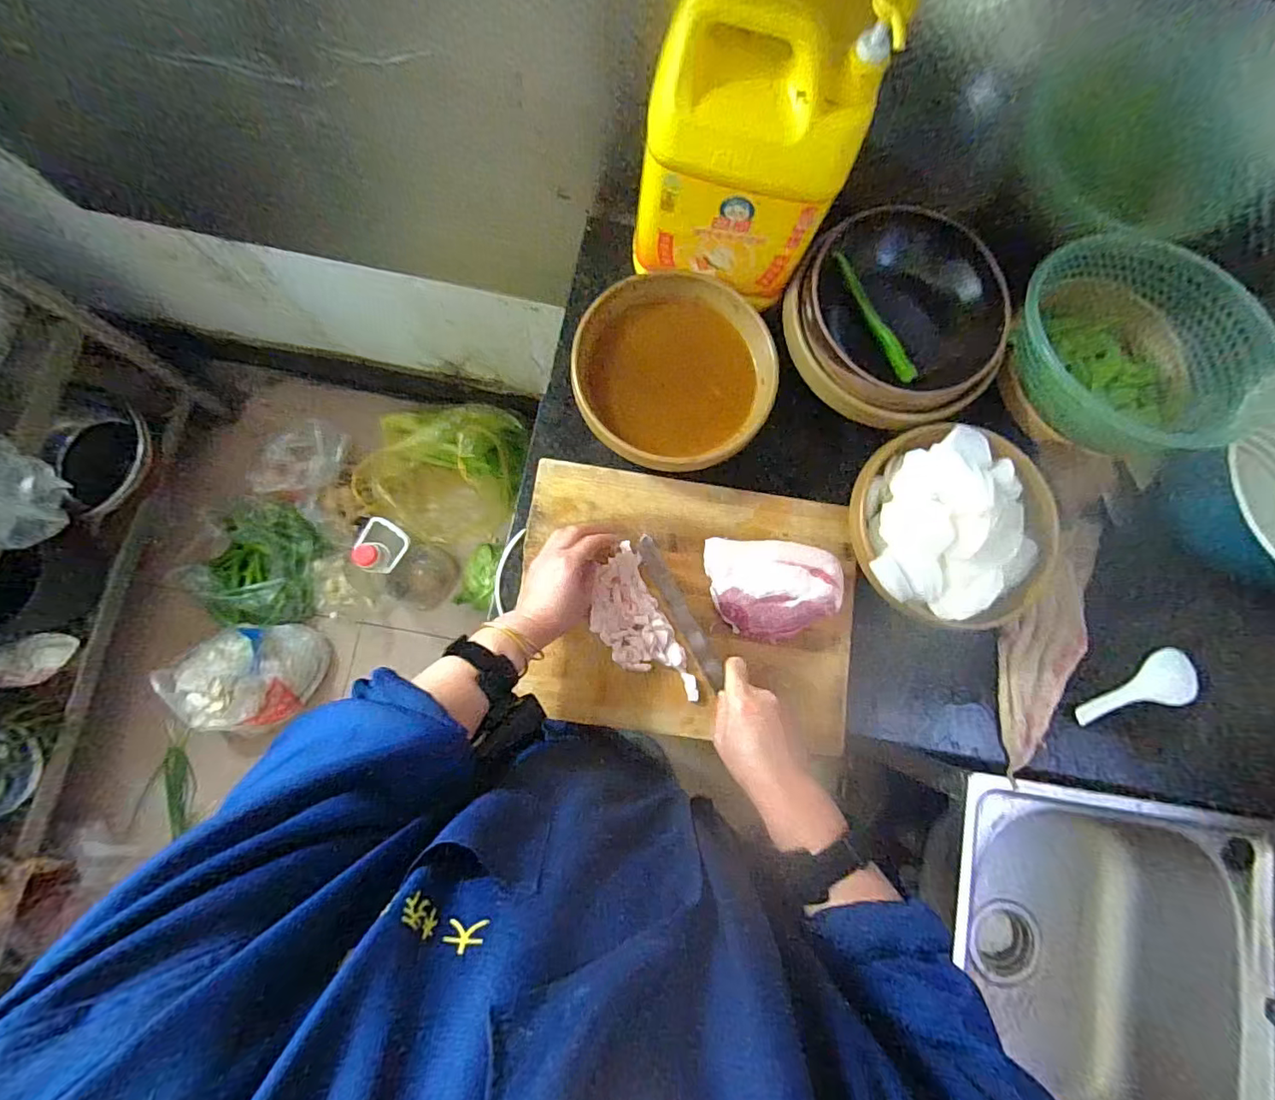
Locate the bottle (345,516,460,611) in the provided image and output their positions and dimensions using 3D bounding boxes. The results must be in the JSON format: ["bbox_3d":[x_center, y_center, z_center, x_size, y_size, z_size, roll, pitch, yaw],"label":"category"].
[{"bbox_3d":[-0.550,0.044,1.217,0.175,0.410,0.161,1,81,-4],"label":"bottle"}]

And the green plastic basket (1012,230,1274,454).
[{"bbox_3d":[0.548,-0.232,0.607,0.252,0.086,0.229,-6,82,-5],"label":"green plastic basket"}]

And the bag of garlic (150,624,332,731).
[{"bbox_3d":[-0.860,0.281,1.182,0.267,0.148,0.213,-4,82,-5],"label":"bag of garlic"}]

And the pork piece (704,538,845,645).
[{"bbox_3d":[0.152,0.045,0.589,0.157,0.047,0.108,4,81,-4],"label":"pork piece"}]

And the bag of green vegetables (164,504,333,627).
[{"bbox_3d":[-0.905,0.027,1.265,0.306,0.113,0.287,10,81,-3],"label":"bag of green vegetables"}]

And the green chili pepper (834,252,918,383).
[{"bbox_3d":[0.273,-0.267,0.616,0.015,0.032,0.163,-34,85,-9],"label":"green chili pepper"}]

